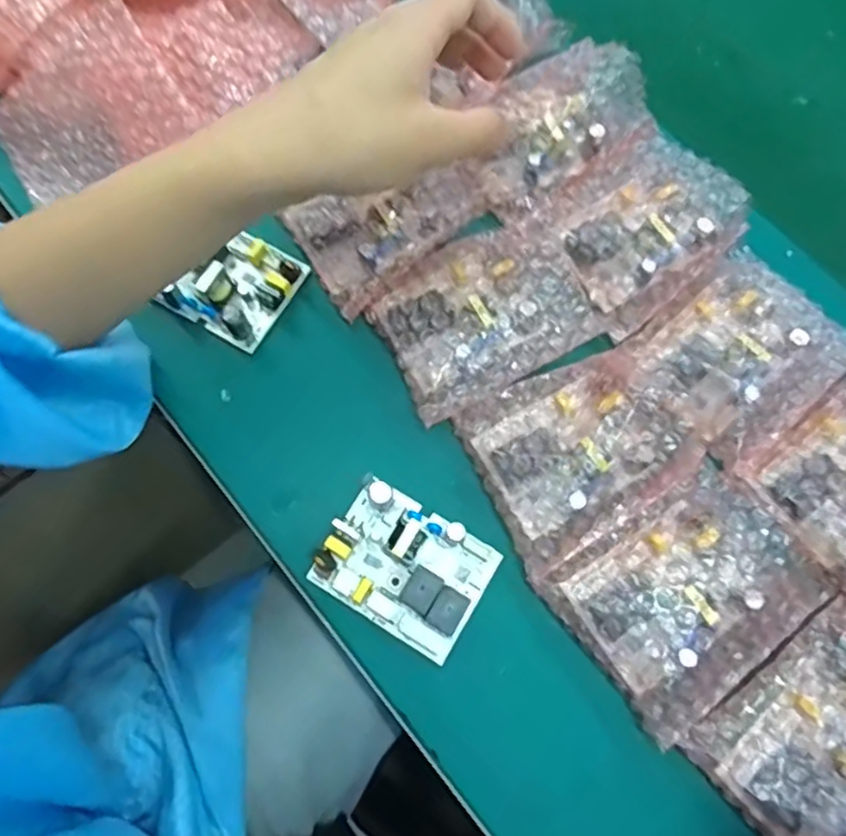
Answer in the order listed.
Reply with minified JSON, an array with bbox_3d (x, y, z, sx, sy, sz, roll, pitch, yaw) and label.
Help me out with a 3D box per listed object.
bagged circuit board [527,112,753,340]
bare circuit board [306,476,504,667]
[{"bbox_3d":[0.123,-0.113,0.379,0.106,0.020,0.090,-38,77,-13],"label":"bagged circuit board"},{"bbox_3d":[-0.008,0.074,0.335,0.080,0.017,0.062,31,74,8],"label":"bare circuit board"}]

